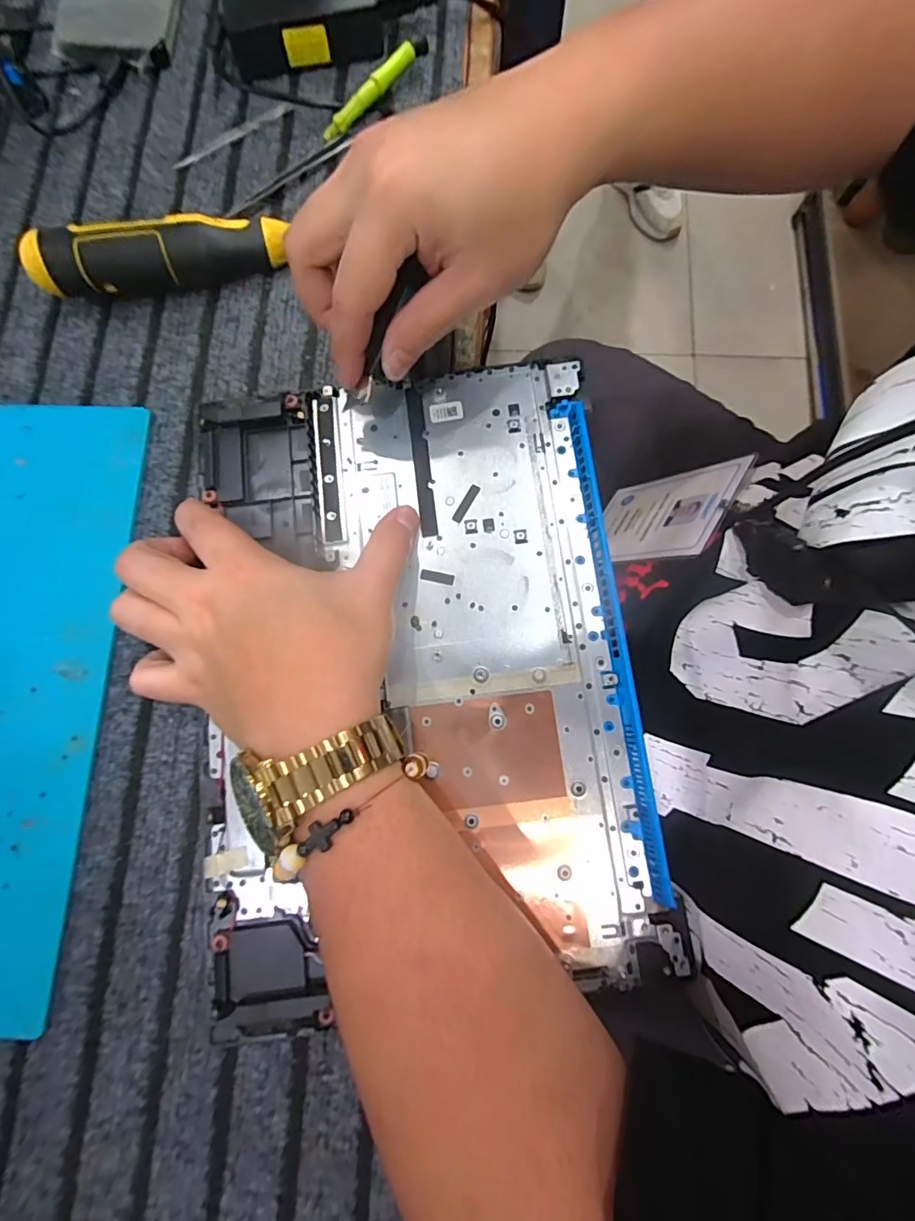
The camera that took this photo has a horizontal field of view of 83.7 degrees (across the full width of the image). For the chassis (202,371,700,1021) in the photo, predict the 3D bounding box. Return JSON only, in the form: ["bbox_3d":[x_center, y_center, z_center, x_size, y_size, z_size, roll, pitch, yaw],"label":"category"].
[{"bbox_3d":[-0.021,0.025,0.286,0.232,0.013,0.339,-7,78,-1],"label":"chassis"}]

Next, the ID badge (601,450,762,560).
[{"bbox_3d":[0.157,-0.076,0.405,0.004,0.125,0.095,42,74,-22],"label":"ID badge"}]

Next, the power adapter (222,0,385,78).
[{"bbox_3d":[-0.109,-0.422,0.365,0.106,0.033,0.046,-7,78,-1],"label":"power adapter"}]

